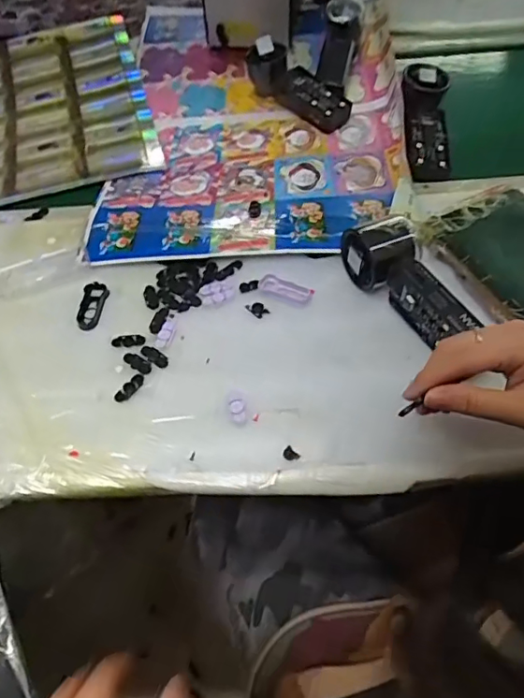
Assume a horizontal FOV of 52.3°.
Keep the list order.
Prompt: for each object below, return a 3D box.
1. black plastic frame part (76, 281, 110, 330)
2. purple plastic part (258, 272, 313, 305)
[{"bbox_3d":[-0.159,-0.041,0.500,0.024,0.006,0.052,-1,51,3],"label":"black plastic frame part"},{"bbox_3d":[0.021,-0.056,0.500,0.052,0.004,0.021,19,55,19],"label":"purple plastic part"}]

